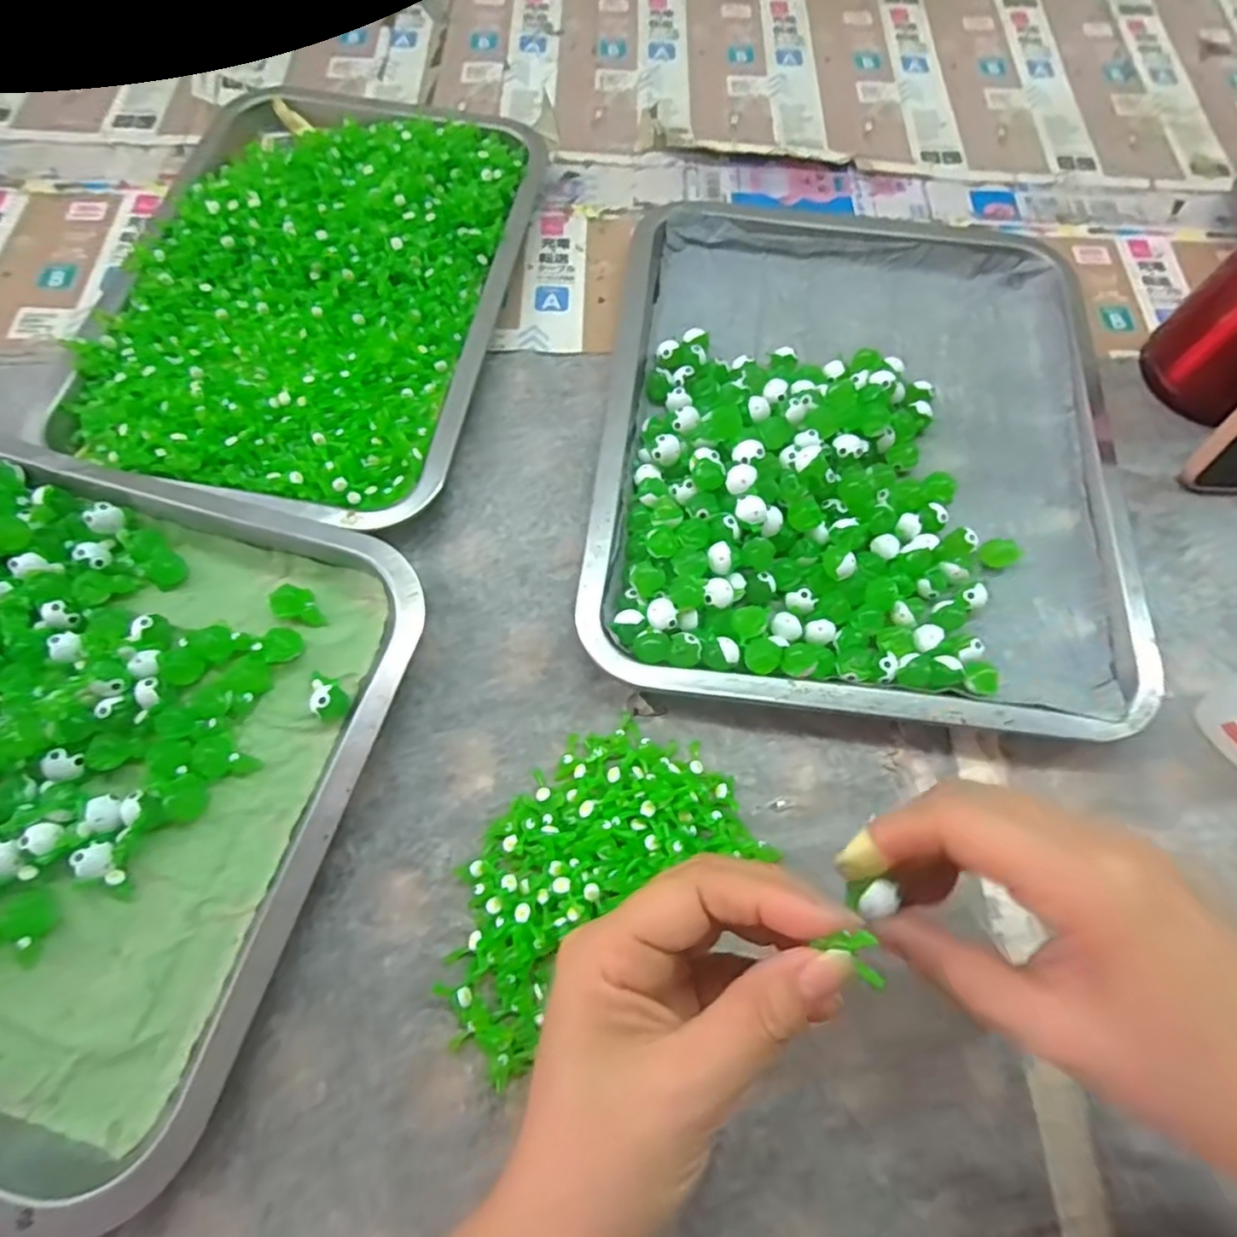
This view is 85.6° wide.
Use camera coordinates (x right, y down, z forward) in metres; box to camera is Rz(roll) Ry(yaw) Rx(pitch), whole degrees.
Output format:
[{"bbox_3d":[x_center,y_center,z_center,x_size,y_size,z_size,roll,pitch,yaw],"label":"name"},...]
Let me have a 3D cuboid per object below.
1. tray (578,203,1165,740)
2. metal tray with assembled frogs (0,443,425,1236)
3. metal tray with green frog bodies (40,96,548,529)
[{"bbox_3d":[0.124,-0.101,0.349,0.256,0.032,0.309,6,68,1],"label":"tray"},{"bbox_3d":[-0.281,0.049,0.274,0.343,0.029,0.258,14,68,4],"label":"metal tray with assembled frogs"},{"bbox_3d":[-0.171,-0.198,0.380,0.208,0.034,0.305,10,68,2],"label":"metal tray with green frog bodies"}]

